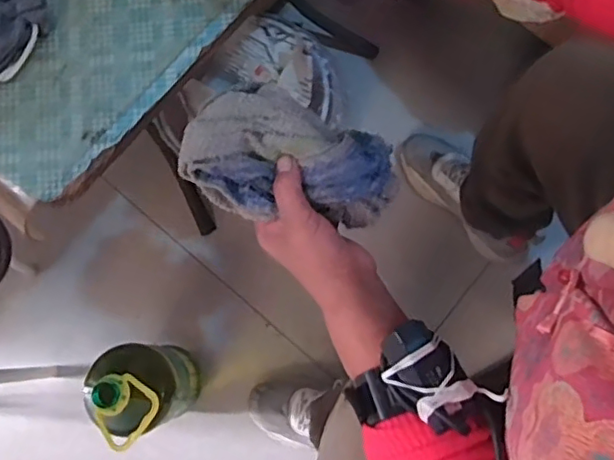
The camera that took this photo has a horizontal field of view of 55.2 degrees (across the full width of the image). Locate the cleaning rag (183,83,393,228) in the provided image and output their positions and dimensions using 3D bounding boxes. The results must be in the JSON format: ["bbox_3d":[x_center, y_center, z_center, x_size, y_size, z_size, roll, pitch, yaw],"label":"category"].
[{"bbox_3d":[-0.012,-0.062,0.458,0.161,0.062,0.104,4,77,0],"label":"cleaning rag"}]

